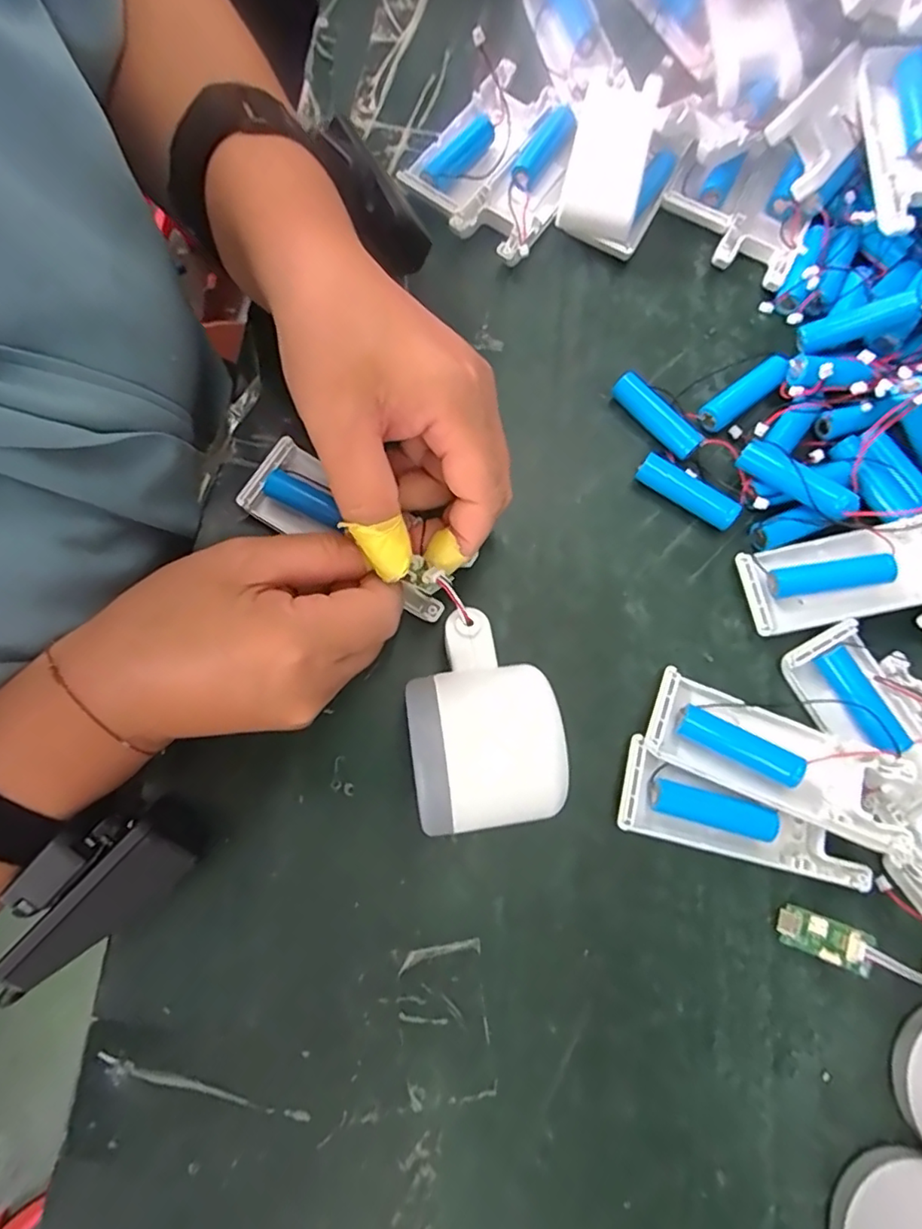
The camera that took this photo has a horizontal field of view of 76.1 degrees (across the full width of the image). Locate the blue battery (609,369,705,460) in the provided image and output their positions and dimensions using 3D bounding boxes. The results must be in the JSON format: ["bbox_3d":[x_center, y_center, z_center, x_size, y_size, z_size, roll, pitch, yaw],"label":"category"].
[{"bbox_3d":[0.096,-0.098,0.290,0.012,0.015,0.050,-43,81,-10],"label":"blue battery"}]

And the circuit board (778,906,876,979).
[{"bbox_3d":[0.145,0.130,0.236,0.032,0.004,0.016,13,88,36],"label":"circuit board"}]

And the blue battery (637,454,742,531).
[{"bbox_3d":[0.109,-0.059,0.284,0.051,0.013,0.011,33,78,6],"label":"blue battery"}]

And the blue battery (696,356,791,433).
[{"bbox_3d":[0.140,-0.110,0.293,0.048,0.013,0.015,-38,81,-10],"label":"blue battery"}]

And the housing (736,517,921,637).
[{"bbox_3d":[0.182,-0.020,0.269,0.100,0.017,0.039,-13,77,8],"label":"housing"}]

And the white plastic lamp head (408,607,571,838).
[{"bbox_3d":[0.008,0.041,0.235,0.054,0.057,0.081,-7,77,-3],"label":"white plastic lamp head"}]

